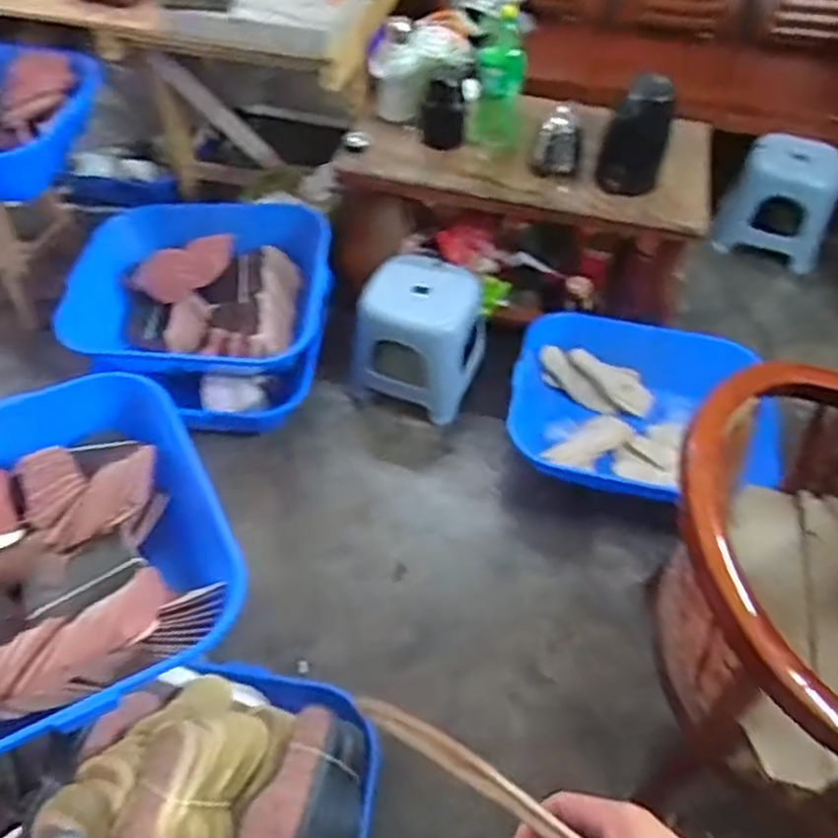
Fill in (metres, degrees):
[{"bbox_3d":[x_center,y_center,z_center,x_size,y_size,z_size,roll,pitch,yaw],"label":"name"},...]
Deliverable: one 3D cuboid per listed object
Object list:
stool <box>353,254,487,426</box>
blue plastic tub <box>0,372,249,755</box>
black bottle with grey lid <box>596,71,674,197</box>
[{"bbox_3d":[0.005,-0.212,1.866,0.310,0.293,0.301,19,52,14],"label":"stool"},{"bbox_3d":[-0.596,0.212,1.169,0.524,0.161,0.596,-23,55,-19],"label":"blue plastic tub"},{"bbox_3d":[0.490,-0.634,1.623,0.149,0.234,0.113,14,51,10],"label":"black bottle with grey lid"}]

